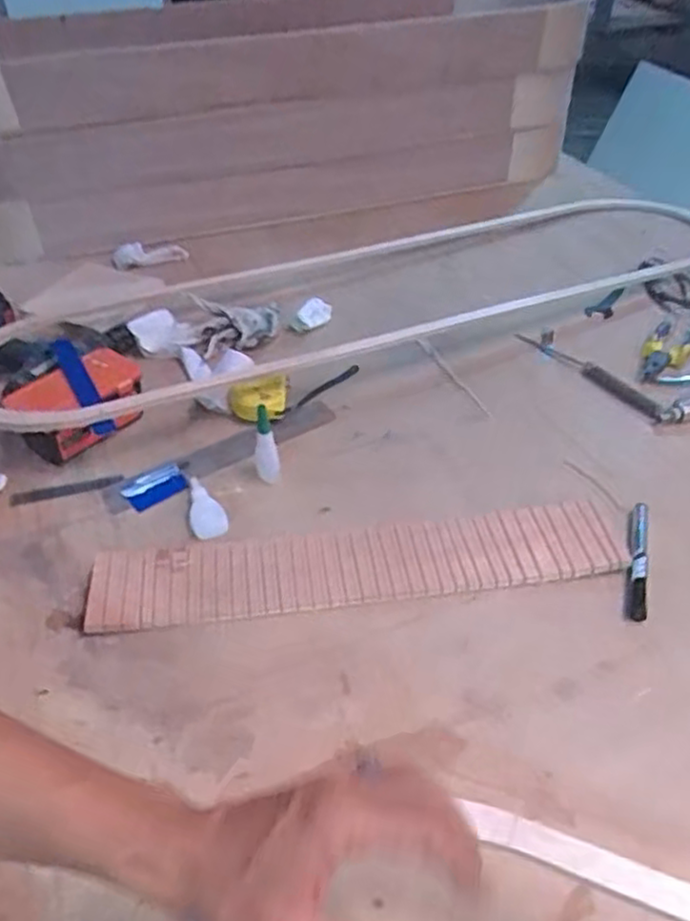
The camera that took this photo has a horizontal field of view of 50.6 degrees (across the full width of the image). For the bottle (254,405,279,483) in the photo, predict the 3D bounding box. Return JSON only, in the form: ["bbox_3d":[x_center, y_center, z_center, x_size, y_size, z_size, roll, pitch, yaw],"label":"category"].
[{"bbox_3d":[-0.088,-0.021,0.789,0.022,0.093,0.028,-13,43,-15],"label":"bottle"}]

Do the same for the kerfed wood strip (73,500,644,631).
[{"bbox_3d":[0.009,0.102,0.705,0.498,0.014,0.083,-6,54,-3],"label":"kerfed wood strip"}]

